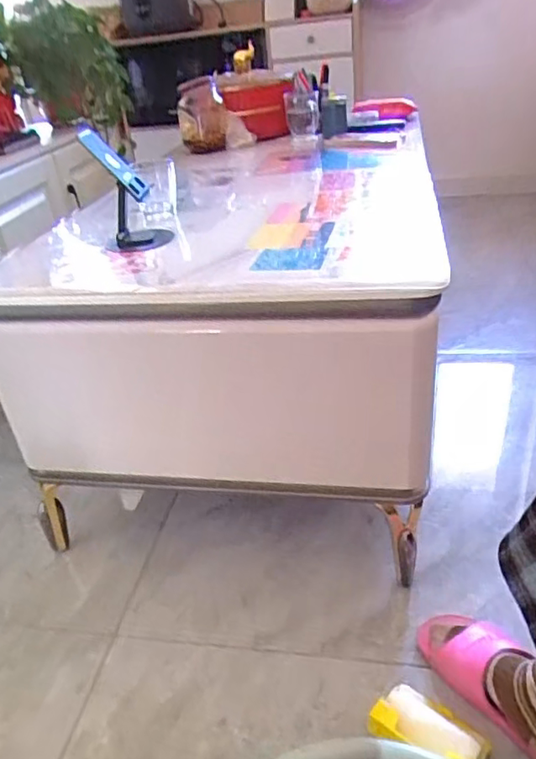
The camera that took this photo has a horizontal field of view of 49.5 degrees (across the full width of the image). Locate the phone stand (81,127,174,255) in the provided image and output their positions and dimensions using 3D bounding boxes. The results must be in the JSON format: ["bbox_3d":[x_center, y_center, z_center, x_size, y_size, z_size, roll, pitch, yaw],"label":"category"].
[{"bbox_3d":[-0.187,-0.252,0.782,0.092,0.143,0.074,-13,34,-12],"label":"phone stand"}]

